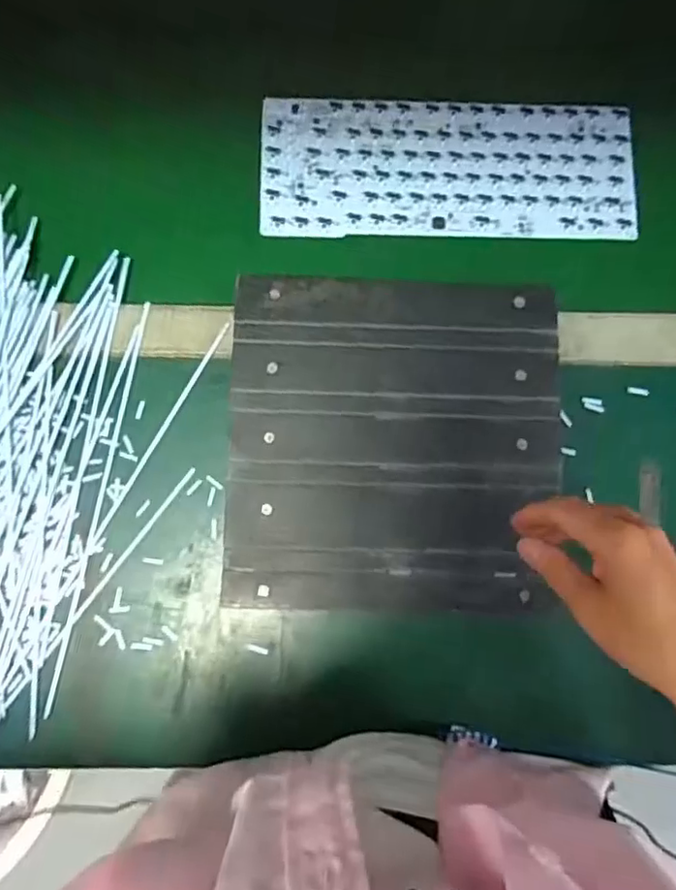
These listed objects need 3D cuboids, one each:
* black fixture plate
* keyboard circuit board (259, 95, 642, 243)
[{"bbox_3d":[0.042,-0.004,0.454,0.240,0.025,0.244,1,81,-3],"label":"black fixture plate"},{"bbox_3d":[0.092,-0.231,0.505,0.305,0.008,0.120,1,81,-3],"label":"keyboard circuit board"}]

